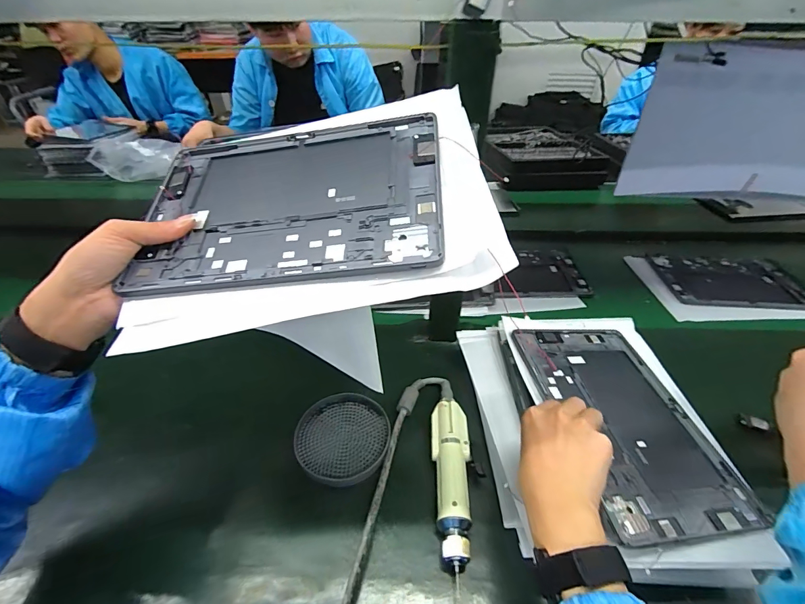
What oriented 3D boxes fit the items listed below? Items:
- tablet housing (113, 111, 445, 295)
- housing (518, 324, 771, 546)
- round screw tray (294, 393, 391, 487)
[{"bbox_3d":[-0.095,-0.089,0.317,0.249,0.008,0.176,-4,59,10],"label":"tablet housing"},{"bbox_3d":[0.248,0.125,0.427,0.166,0.008,0.254,2,41,-12],"label":"housing"},{"bbox_3d":[-0.073,0.164,0.465,0.112,0.013,0.114,1,39,-1],"label":"round screw tray"}]

